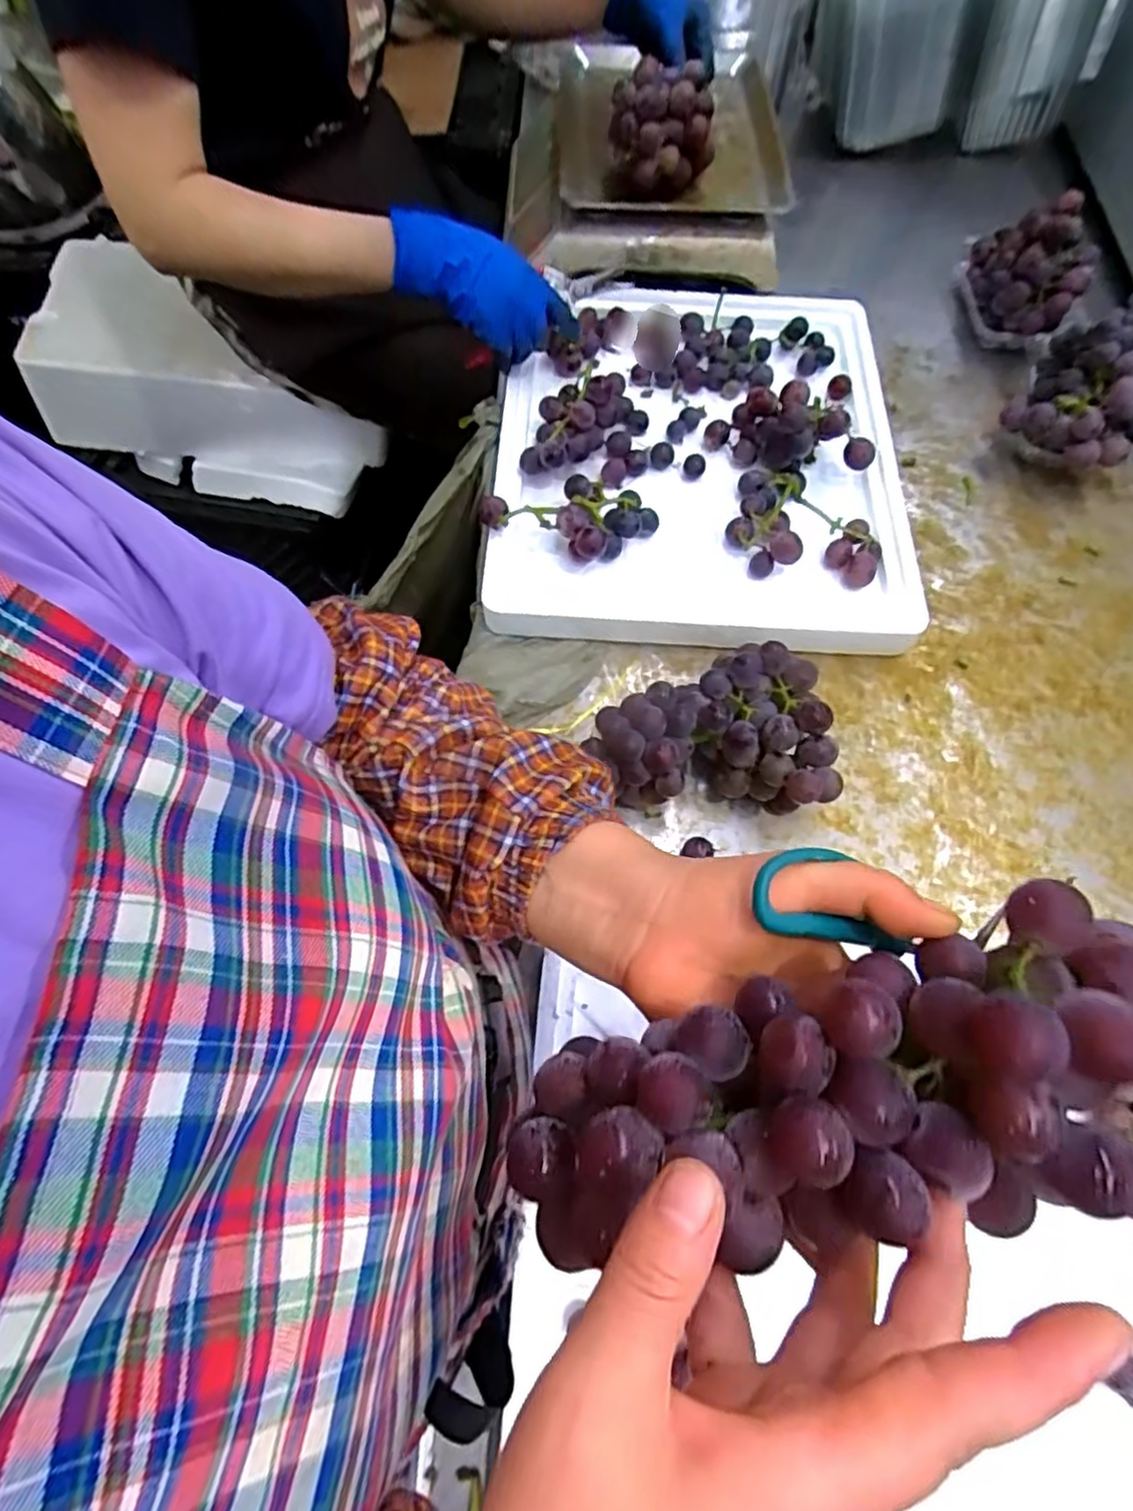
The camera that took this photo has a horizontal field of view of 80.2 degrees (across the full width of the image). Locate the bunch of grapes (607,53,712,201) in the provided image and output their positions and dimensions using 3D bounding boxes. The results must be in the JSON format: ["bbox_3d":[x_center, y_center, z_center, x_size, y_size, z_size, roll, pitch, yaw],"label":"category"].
[{"bbox_3d":[0.103,-0.671,0.726,0.108,0.102,0.064,-20,67,-8],"label":"bunch of grapes"}]

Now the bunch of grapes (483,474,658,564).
[{"bbox_3d":[0.005,-0.219,0.622,0.143,0.055,0.096,22,66,10],"label":"bunch of grapes"}]

